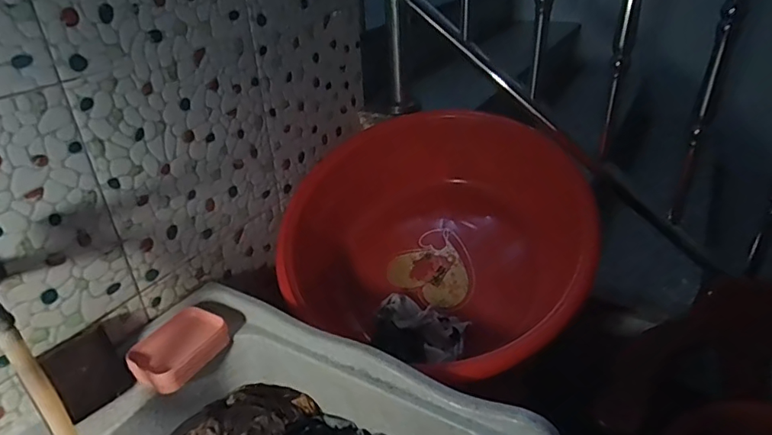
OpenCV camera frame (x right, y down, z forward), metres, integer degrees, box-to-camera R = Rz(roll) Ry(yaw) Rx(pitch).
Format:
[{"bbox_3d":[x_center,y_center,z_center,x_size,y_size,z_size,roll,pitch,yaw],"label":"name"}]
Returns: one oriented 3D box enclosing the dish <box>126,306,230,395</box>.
[{"bbox_3d":[-0.294,0.184,0.700,0.090,0.033,0.121,13,34,25],"label":"dish"}]

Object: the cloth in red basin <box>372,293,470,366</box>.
[{"bbox_3d":[0.058,0.191,0.845,0.153,0.064,0.094,14,35,27],"label":"cloth in red basin"}]

